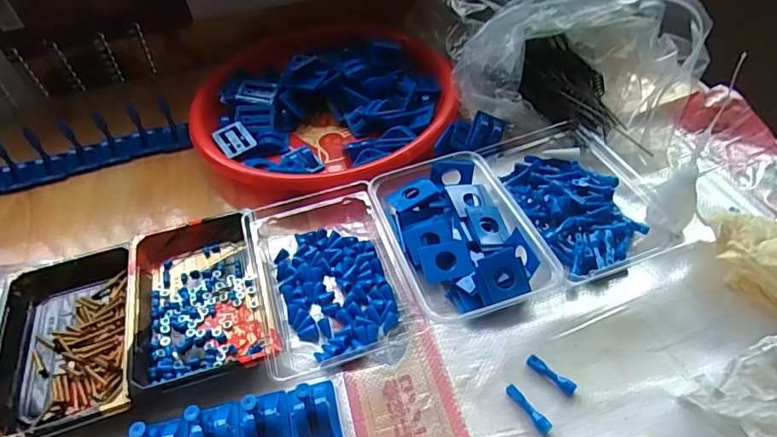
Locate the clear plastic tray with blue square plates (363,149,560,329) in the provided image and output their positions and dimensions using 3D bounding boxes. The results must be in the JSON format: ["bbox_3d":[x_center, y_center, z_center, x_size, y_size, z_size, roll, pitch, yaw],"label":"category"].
[{"bbox_3d":[0.057,0.013,0.426,0.108,0.035,0.156,-17,48,-9],"label":"clear plastic tray with blue square plates"}]

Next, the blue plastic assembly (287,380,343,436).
[{"bbox_3d":[-0.052,0.134,0.343,0.033,0.020,0.044,-12,48,-5],"label":"blue plastic assembly"}]

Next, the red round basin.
[{"bbox_3d":[-0.076,-0.148,0.580,0.297,0.052,0.290,-3,47,3],"label":"red round basin"}]

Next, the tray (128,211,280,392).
[{"bbox_3d":[-0.156,0.060,0.410,0.105,0.028,0.159,-16,48,-8],"label":"tray"}]

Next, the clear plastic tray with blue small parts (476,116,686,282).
[{"bbox_3d":[0.169,-0.029,0.457,0.108,0.031,0.176,-19,48,-11],"label":"clear plastic tray with blue small parts"}]

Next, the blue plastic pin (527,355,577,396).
[{"bbox_3d":[0.117,0.112,0.354,0.037,0.009,0.009,31,58,30],"label":"blue plastic pin"}]

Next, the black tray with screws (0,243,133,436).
[{"bbox_3d":[-0.260,0.094,0.400,0.108,0.022,0.166,-18,48,-10],"label":"black tray with screws"}]

